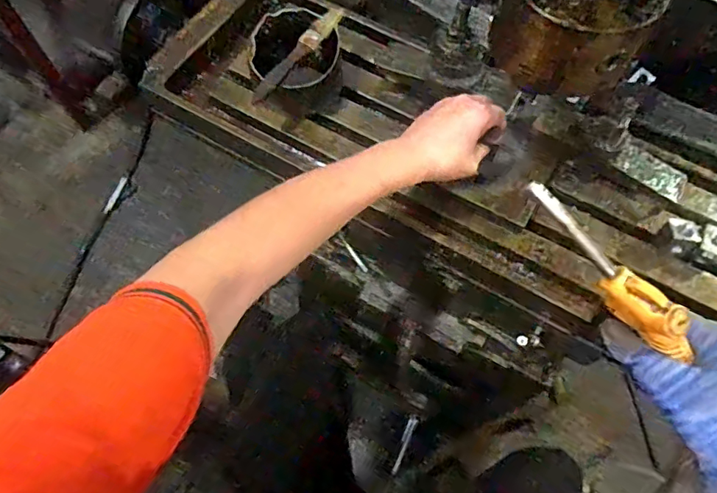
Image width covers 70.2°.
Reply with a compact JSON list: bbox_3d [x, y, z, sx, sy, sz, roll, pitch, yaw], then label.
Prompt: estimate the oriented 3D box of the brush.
[{"bbox_3d":[-0.061,-0.213,0.558,0.020,0.027,0.154,34,69,13],"label":"brush"}]

